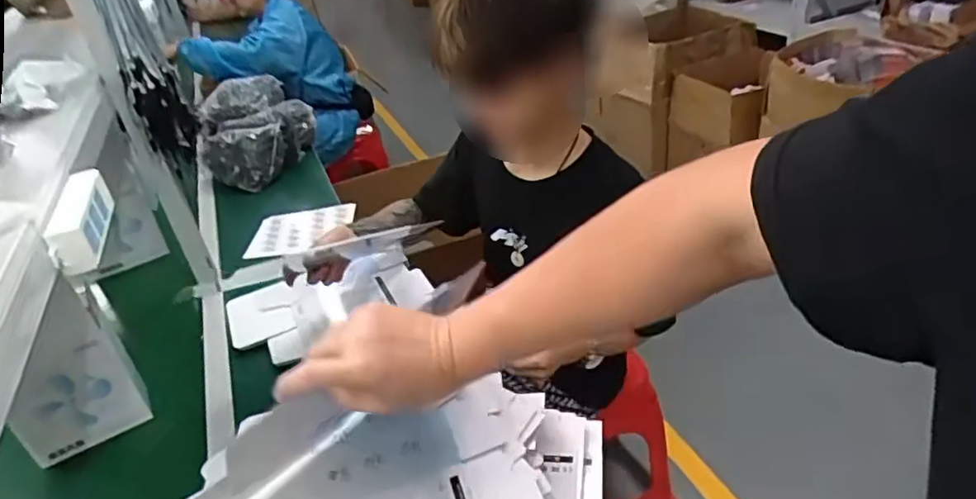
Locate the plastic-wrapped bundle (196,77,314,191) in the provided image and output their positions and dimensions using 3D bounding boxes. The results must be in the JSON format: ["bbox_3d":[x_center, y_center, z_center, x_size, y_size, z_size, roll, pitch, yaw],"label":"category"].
[{"bbox_3d":[-0.663,-0.341,1.806,0.323,0.199,0.364,-17,35,-13],"label":"plastic-wrapped bundle"}]

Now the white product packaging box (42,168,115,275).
[{"bbox_3d":[-0.447,-0.035,0.697,0.037,0.049,0.176,-18,35,-14],"label":"white product packaging box"}]

